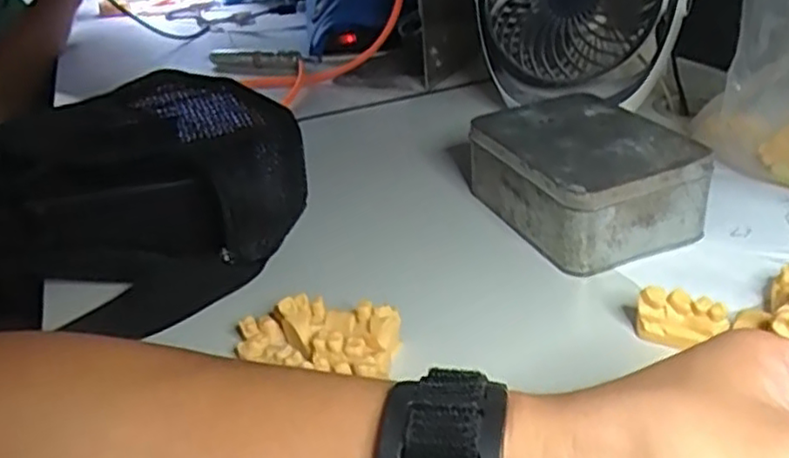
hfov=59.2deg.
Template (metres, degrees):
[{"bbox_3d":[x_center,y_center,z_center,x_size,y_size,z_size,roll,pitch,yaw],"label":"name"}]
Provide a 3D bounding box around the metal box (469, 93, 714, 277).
[{"bbox_3d":[0.109,-0.035,0.408,0.087,0.044,0.112,-15,30,-17],"label":"metal box"}]

